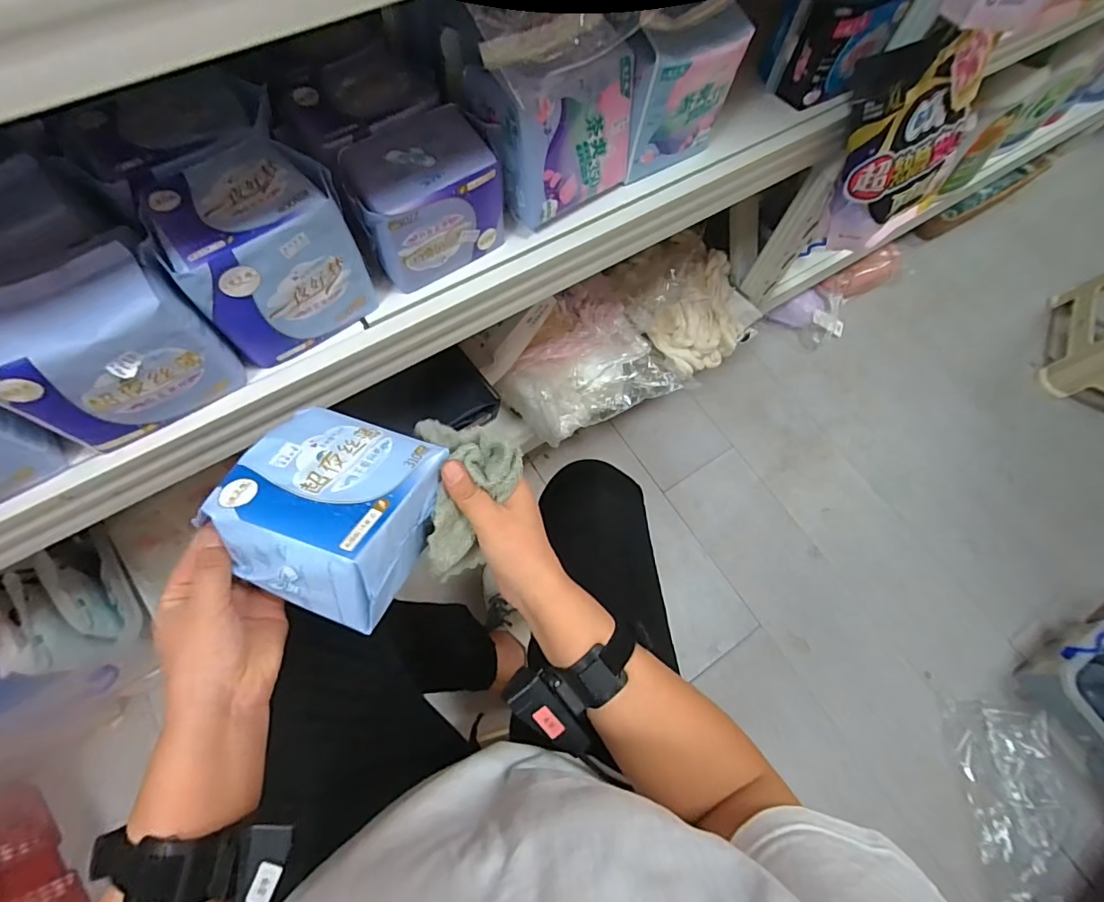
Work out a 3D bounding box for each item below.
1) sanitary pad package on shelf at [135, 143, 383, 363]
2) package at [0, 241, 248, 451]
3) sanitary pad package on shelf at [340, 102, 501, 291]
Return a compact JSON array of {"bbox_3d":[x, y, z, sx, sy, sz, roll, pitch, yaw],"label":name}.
[{"bbox_3d":[-0.227,-0.159,0.407,0.130,0.121,0.100,-27,73,-13],"label":"sanitary pad package on shelf"},{"bbox_3d":[-0.315,-0.068,0.360,0.130,0.124,0.057,-29,73,-13],"label":"package"},{"bbox_3d":[-0.114,-0.223,0.452,0.127,0.097,0.090,-29,73,-13],"label":"sanitary pad package on shelf"}]

